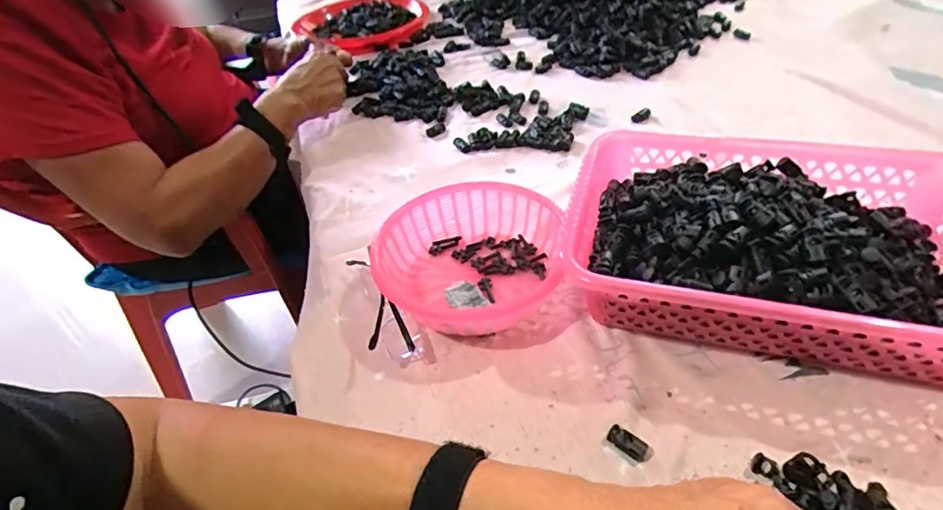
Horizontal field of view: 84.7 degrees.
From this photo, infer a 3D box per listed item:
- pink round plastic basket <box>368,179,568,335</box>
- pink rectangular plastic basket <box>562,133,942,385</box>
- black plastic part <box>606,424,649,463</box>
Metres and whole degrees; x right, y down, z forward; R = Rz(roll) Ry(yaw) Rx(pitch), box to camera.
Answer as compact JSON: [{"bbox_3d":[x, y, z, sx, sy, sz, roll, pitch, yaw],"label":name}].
[{"bbox_3d":[-0.002,0.004,0.458,0.150,0.050,0.165,-4,42,4],"label":"pink round plastic basket"},{"bbox_3d":[0.238,-0.010,0.419,0.299,0.079,0.209,7,44,16],"label":"pink rectangular plastic basket"},{"bbox_3d":[0.102,0.124,0.338,0.026,0.009,0.013,30,54,34],"label":"black plastic part"}]

